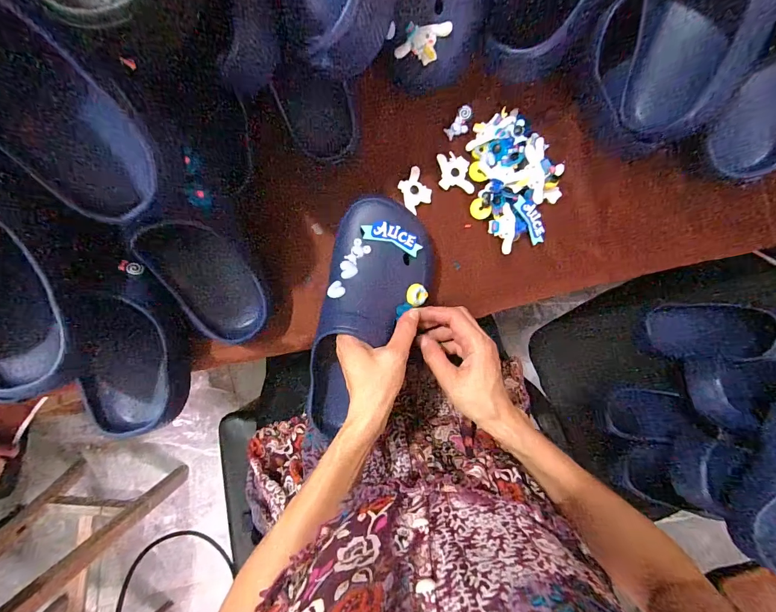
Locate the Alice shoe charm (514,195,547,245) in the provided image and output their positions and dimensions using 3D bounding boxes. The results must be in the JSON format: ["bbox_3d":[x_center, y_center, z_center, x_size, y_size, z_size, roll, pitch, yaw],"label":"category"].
[{"bbox_3d":[0.171,-0.103,0.448,0.022,0.004,0.059,-36,109,-3],"label":"Alice shoe charm"}]

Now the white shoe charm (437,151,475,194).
[{"bbox_3d":[0.082,-0.161,0.456,0.039,0.005,0.049,-5,88,-3],"label":"white shoe charm"}]

